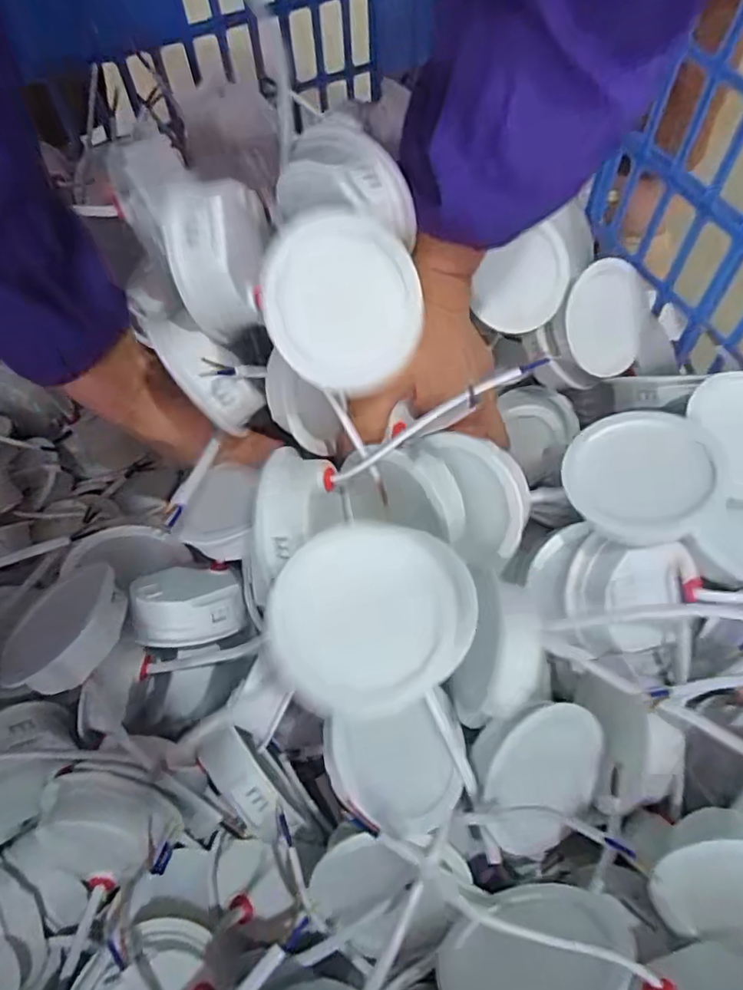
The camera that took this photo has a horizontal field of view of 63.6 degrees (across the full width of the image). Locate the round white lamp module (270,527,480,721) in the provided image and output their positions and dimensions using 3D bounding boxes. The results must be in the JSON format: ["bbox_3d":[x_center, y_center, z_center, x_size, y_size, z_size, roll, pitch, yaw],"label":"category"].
[{"bbox_3d":[0.000,0.047,0.239,0.079,0.026,0.069,-23,80,-8],"label":"round white lamp module"}]

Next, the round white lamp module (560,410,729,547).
[{"bbox_3d":[0.130,-0.006,0.293,0.069,0.024,0.070,-5,60,9],"label":"round white lamp module"}]

